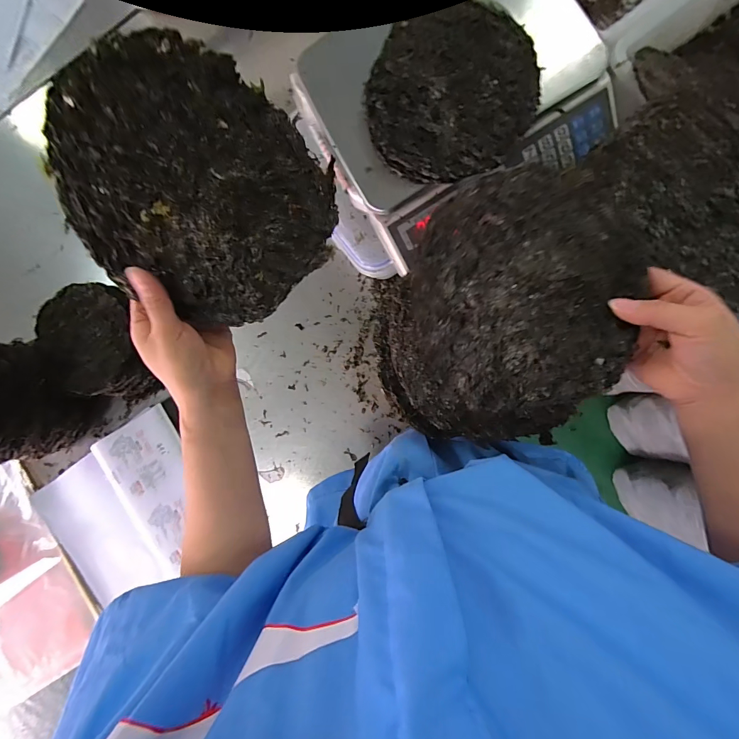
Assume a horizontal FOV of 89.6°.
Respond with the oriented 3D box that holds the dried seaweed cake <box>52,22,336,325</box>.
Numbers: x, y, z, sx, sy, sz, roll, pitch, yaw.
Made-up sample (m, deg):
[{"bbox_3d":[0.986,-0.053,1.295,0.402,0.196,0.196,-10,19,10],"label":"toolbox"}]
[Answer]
[{"bbox_3d":[-0.129,-0.134,0.285,0.191,0.024,0.176,-2,103,-11],"label":"dried seaweed cake"}]

